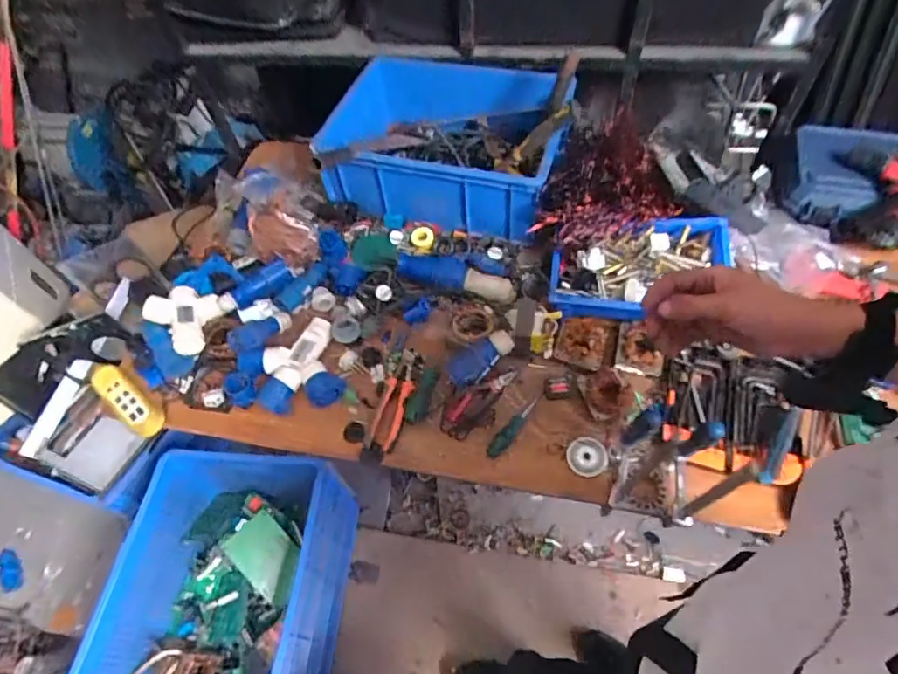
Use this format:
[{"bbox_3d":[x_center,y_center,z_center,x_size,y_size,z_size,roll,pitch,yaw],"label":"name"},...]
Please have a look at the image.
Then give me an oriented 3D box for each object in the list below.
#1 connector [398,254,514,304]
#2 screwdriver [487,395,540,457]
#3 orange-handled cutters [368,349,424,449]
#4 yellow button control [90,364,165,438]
[{"bbox_3d":[0.014,-0.124,1.017,0.241,0.061,0.062,13,58,13],"label":"connector"},{"bbox_3d":[0.117,0.155,0.882,0.141,0.019,0.027,-41,62,-21],"label":"screwdriver"},{"bbox_3d":[-0.094,0.110,0.930,0.052,0.033,0.195,10,57,11],"label":"orange-handled cutters"},{"bbox_3d":[-0.604,0.114,0.947,0.194,0.034,0.068,31,63,22],"label":"yellow button control"}]

